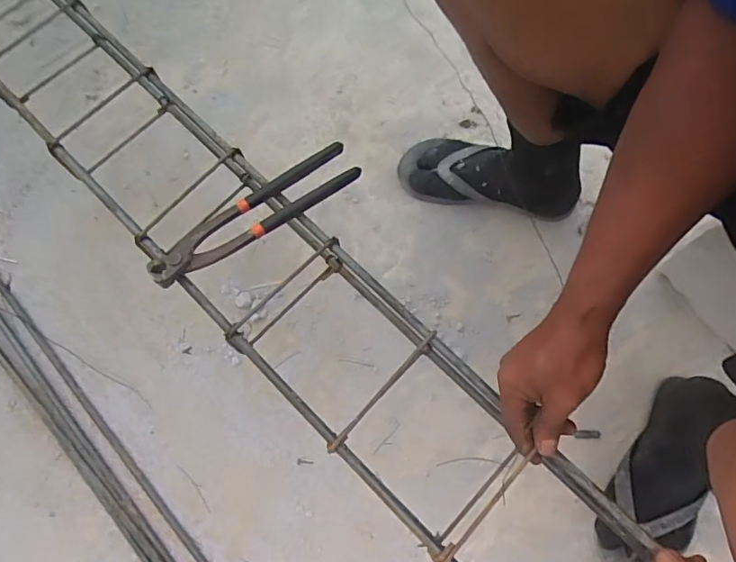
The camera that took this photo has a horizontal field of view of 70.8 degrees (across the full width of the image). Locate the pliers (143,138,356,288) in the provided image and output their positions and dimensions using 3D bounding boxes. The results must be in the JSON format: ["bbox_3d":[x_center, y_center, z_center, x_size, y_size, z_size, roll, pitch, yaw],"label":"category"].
[{"bbox_3d":[-0.110,-0.066,0.505,0.219,0.018,0.046,-34,75,-9],"label":"pliers"}]

